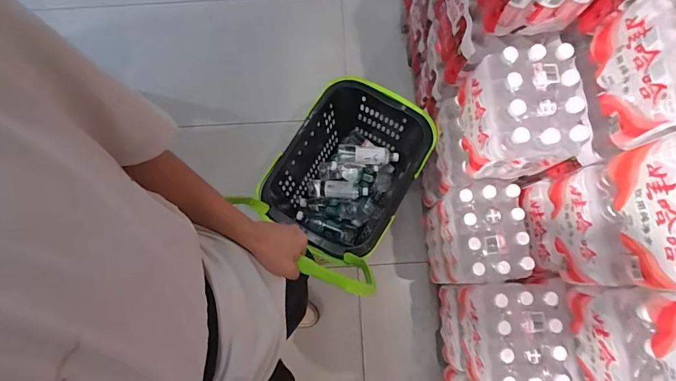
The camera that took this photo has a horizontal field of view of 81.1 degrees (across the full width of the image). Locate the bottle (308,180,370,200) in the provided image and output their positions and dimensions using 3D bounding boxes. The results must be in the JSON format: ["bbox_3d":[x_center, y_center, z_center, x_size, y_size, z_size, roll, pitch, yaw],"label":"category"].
[{"bbox_3d":[0.000,0.002,1.463,0.226,0.053,0.066,3,76,16],"label":"bottle"}]

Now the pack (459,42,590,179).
[{"bbox_3d":[0.409,-0.172,0.895,0.189,0.211,0.242,0,76,0],"label":"pack"}]

